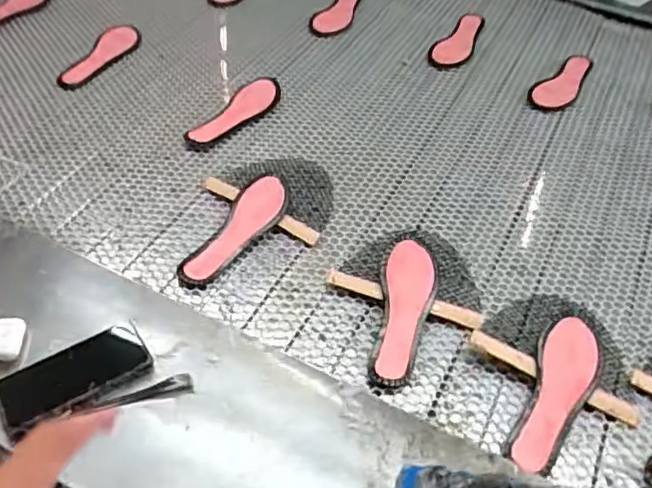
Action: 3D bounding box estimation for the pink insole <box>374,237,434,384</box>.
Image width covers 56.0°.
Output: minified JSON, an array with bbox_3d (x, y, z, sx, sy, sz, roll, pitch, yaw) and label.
[{"bbox_3d":[0.110,0.086,0.835,0.063,0.033,0.210,8,47,5],"label":"pink insole"}]

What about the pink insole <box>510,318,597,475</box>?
[{"bbox_3d":[0.287,0.183,0.755,0.065,0.008,0.223,25,54,13],"label":"pink insole"}]

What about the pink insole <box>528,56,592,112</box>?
[{"bbox_3d":[0.494,-0.338,1.267,0.079,0.013,0.221,30,52,23],"label":"pink insole"}]

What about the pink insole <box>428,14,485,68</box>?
[{"bbox_3d":[0.296,-0.458,1.353,0.084,0.010,0.236,19,49,15],"label":"pink insole"}]

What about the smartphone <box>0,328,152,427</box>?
[{"bbox_3d":[-0.294,0.148,0.712,0.160,0.004,0.074,-25,55,-24],"label":"smartphone"}]

